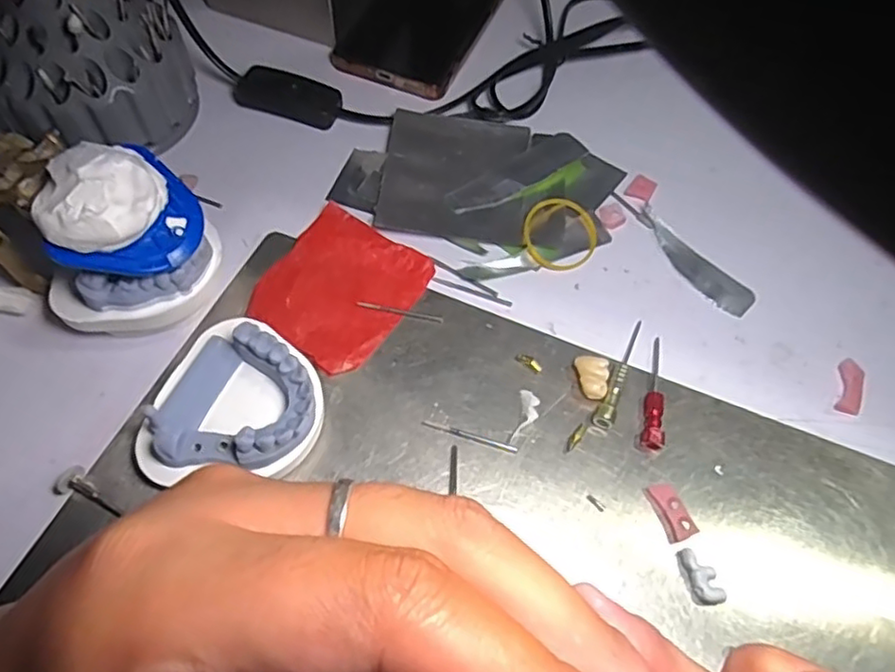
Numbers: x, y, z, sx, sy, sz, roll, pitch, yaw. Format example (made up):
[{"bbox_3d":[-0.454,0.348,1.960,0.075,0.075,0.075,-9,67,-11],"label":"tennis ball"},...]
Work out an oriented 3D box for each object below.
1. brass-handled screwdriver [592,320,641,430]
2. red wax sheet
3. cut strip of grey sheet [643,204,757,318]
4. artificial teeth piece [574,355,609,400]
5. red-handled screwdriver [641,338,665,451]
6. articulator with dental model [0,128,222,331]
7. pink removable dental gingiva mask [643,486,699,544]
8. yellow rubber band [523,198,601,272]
[{"bbox_3d":[0.084,0.016,0.308,0.009,0.007,0.063,23,60,11],"label":"brass-handled screwdriver"},{"bbox_3d":[-0.055,-0.025,0.327,0.071,0.004,0.079,31,63,11],"label":"red wax sheet"},{"bbox_3d":[0.131,-0.041,0.346,0.021,0.004,0.077,-32,65,-20],"label":"cut strip of grey sheet"},{"bbox_3d":[0.069,0.019,0.303,0.013,0.011,0.022,-8,59,-8],"label":"artificial teeth piece"},{"bbox_3d":[0.098,0.026,0.303,0.009,0.006,0.058,13,58,5],"label":"red-handled screwdriver"},{"bbox_3d":[-0.170,-0.055,0.295,0.114,0.083,0.073,30,61,15],"label":"articulator with dental model"},{"bbox_3d":[0.095,0.074,0.274,0.013,0.004,0.024,-16,60,-12],"label":"pink removable dental gingiva mask"},{"bbox_3d":[0.062,-0.056,0.349,0.039,0.007,0.044,20,59,9],"label":"yellow rubber band"}]

